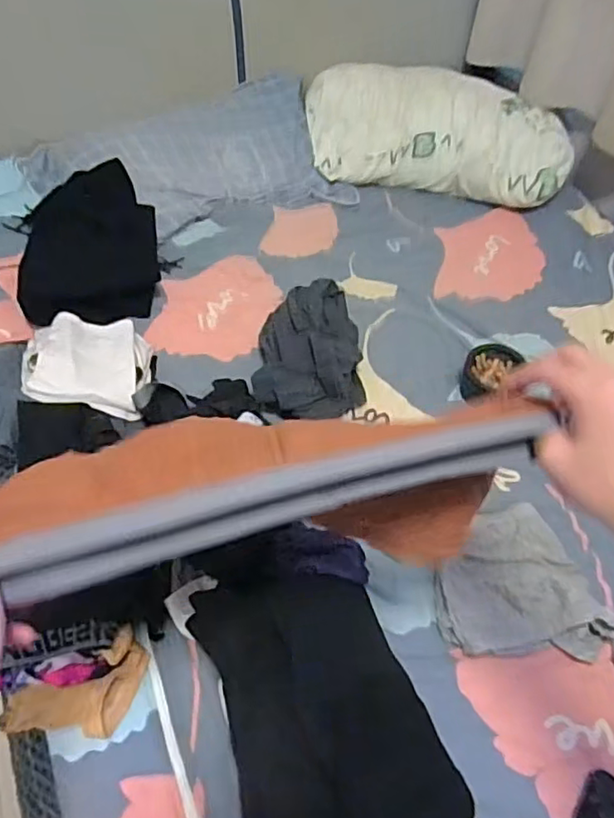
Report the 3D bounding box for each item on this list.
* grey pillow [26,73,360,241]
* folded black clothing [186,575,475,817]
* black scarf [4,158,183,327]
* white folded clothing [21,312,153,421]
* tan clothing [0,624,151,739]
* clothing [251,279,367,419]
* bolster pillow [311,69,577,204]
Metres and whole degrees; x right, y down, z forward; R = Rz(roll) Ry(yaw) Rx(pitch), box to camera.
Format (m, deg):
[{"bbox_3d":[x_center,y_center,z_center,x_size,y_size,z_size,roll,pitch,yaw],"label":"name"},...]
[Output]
[{"bbox_3d":[-0.225,-0.498,1.216,0.601,0.112,0.305,-19,57,-19],"label":"grey pillow"},{"bbox_3d":[0.014,0.296,0.599,0.218,0.075,0.276,-8,54,-12],"label":"folded black clothing"},{"bbox_3d":[-0.360,-0.275,1.021,0.246,0.116,0.324,-11,55,-14],"label":"black scarf"},{"bbox_3d":[-0.321,-0.059,0.882,0.171,0.073,0.179,0,53,-6],"label":"white folded clothing"},{"bbox_3d":[-0.263,0.319,0.658,0.183,0.055,0.095,-23,55,6],"label":"tan clothing"},{"bbox_3d":[0.011,-0.101,0.966,0.164,0.088,0.269,7,53,0],"label":"clothing"},{"bbox_3d":[0.271,-0.577,1.287,0.558,0.173,0.223,12,53,3],"label":"bolster pillow"}]

